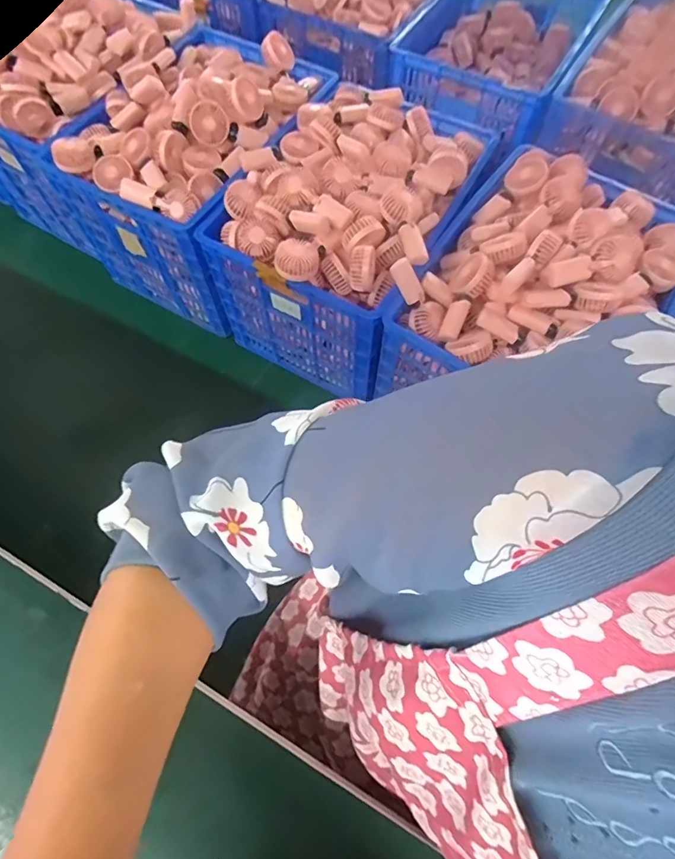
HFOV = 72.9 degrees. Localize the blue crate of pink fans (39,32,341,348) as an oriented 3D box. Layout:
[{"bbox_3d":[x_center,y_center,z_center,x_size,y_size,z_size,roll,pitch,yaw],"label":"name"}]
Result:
[{"bbox_3d":[-0.374,-0.749,1.291,0.523,0.445,0.661,29,70,12],"label":"blue crate of pink fans"}]

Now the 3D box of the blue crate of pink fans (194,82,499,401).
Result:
[{"bbox_3d":[0.040,-0.510,1.180,0.477,0.420,0.632,25,69,11],"label":"blue crate of pink fans"}]

